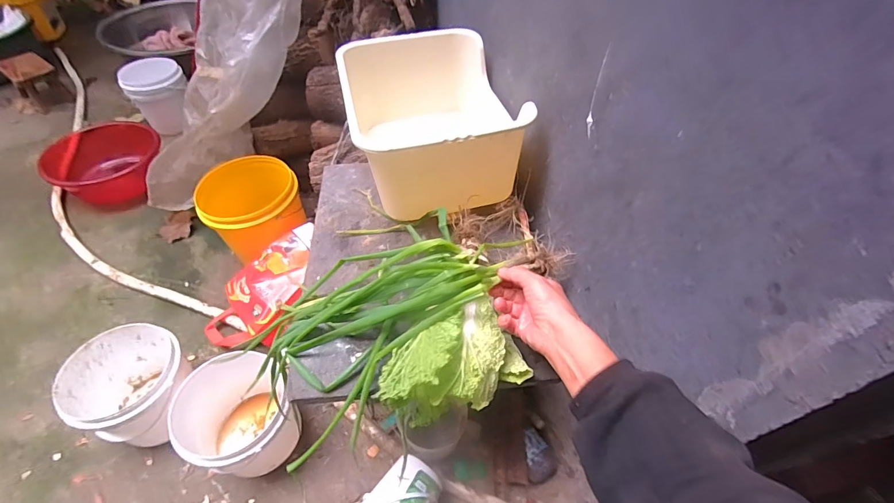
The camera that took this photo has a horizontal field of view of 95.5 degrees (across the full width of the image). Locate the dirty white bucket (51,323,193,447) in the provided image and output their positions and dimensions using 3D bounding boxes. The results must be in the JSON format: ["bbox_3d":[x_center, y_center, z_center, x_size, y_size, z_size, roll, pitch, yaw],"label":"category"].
[{"bbox_3d":[-0.676,0.299,0.899,0.222,0.209,0.214,2,50,-2],"label":"dirty white bucket"}]

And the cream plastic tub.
[{"bbox_3d":[-0.035,-0.252,0.768,0.291,0.169,0.376,-10,52,-11],"label":"cream plastic tub"}]

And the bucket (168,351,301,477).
[{"bbox_3d":[-0.419,0.355,0.832,0.179,0.241,0.179,2,50,-2],"label":"bucket"}]

